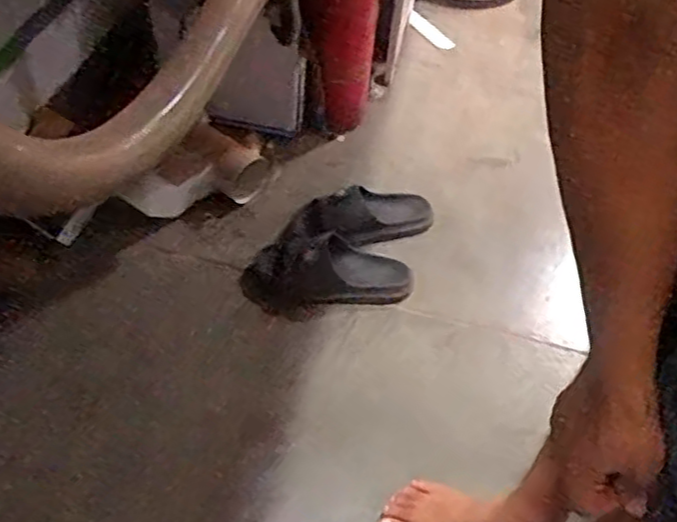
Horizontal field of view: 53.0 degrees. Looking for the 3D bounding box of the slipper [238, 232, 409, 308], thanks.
[{"bbox_3d":[-0.018,0.025,1.214,0.305,0.069,0.129,-4,49,-10],"label":"slipper"}]

